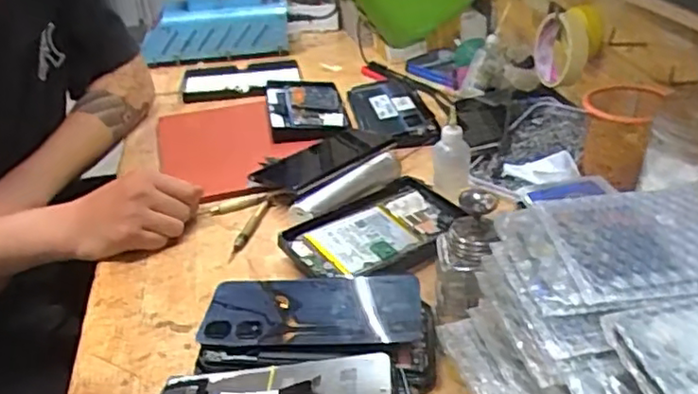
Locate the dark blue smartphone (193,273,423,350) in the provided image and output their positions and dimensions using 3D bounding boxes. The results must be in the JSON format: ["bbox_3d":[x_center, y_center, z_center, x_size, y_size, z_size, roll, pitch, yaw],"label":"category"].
[{"bbox_3d":[-0.029,0.086,0.503,0.164,0.013,0.076,0,33,8],"label":"dark blue smartphone"}]

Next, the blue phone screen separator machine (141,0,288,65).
[{"bbox_3d":[-0.223,-0.299,1.086,0.238,0.141,0.107,-6,30,-4],"label":"blue phone screen separator machine"}]

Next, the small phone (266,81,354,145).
[{"bbox_3d":[-0.058,-0.122,0.891,0.104,0.014,0.181,-8,30,-7],"label":"small phone"}]

